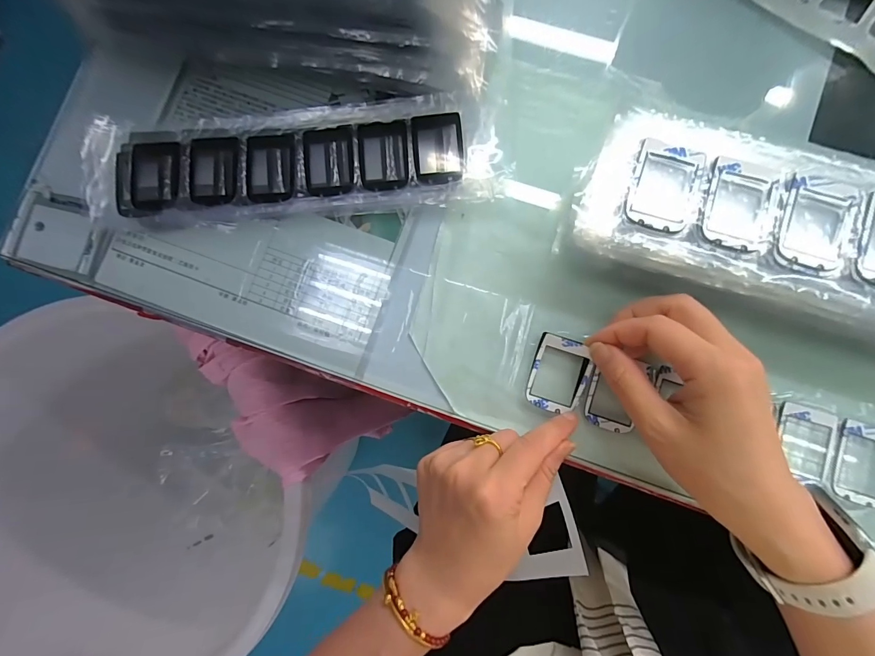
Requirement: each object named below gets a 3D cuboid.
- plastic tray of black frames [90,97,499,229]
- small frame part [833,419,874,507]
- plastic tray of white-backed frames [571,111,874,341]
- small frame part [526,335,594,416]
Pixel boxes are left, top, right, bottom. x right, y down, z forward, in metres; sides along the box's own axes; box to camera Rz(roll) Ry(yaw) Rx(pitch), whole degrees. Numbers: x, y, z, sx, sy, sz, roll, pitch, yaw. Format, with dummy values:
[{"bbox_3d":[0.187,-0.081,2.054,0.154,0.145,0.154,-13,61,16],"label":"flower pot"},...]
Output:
[{"bbox_3d":[-0.109,-0.122,0.284,0.292,0.012,0.077,-3,84,3],"label":"plastic tray of black frames"},{"bbox_3d":[0.279,0.089,0.245,0.036,0.004,0.051,15,85,4],"label":"small frame part"},{"bbox_3d":[0.236,-0.042,0.233,0.312,0.058,0.099,14,85,4],"label":"plastic tray of white-backed frames"},{"bbox_3d":[0.082,0.032,0.254,0.038,0.006,0.051,16,101,12],"label":"small frame part"}]

